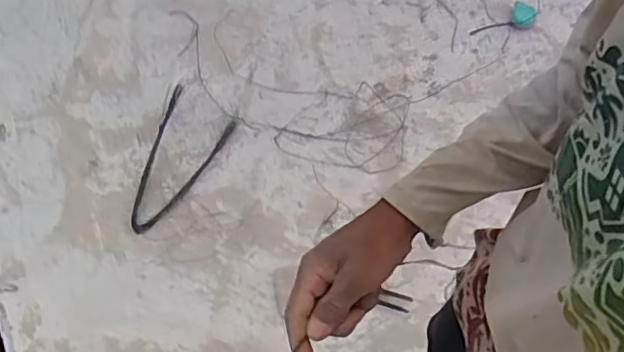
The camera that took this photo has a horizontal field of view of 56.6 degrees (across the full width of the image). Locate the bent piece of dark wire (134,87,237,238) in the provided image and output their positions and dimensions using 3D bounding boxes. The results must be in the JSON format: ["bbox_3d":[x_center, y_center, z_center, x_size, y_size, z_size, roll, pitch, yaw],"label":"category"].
[{"bbox_3d":[-0.442,-0.064,1.698,0.251,0.029,0.436,32,71,14],"label":"bent piece of dark wire"}]

